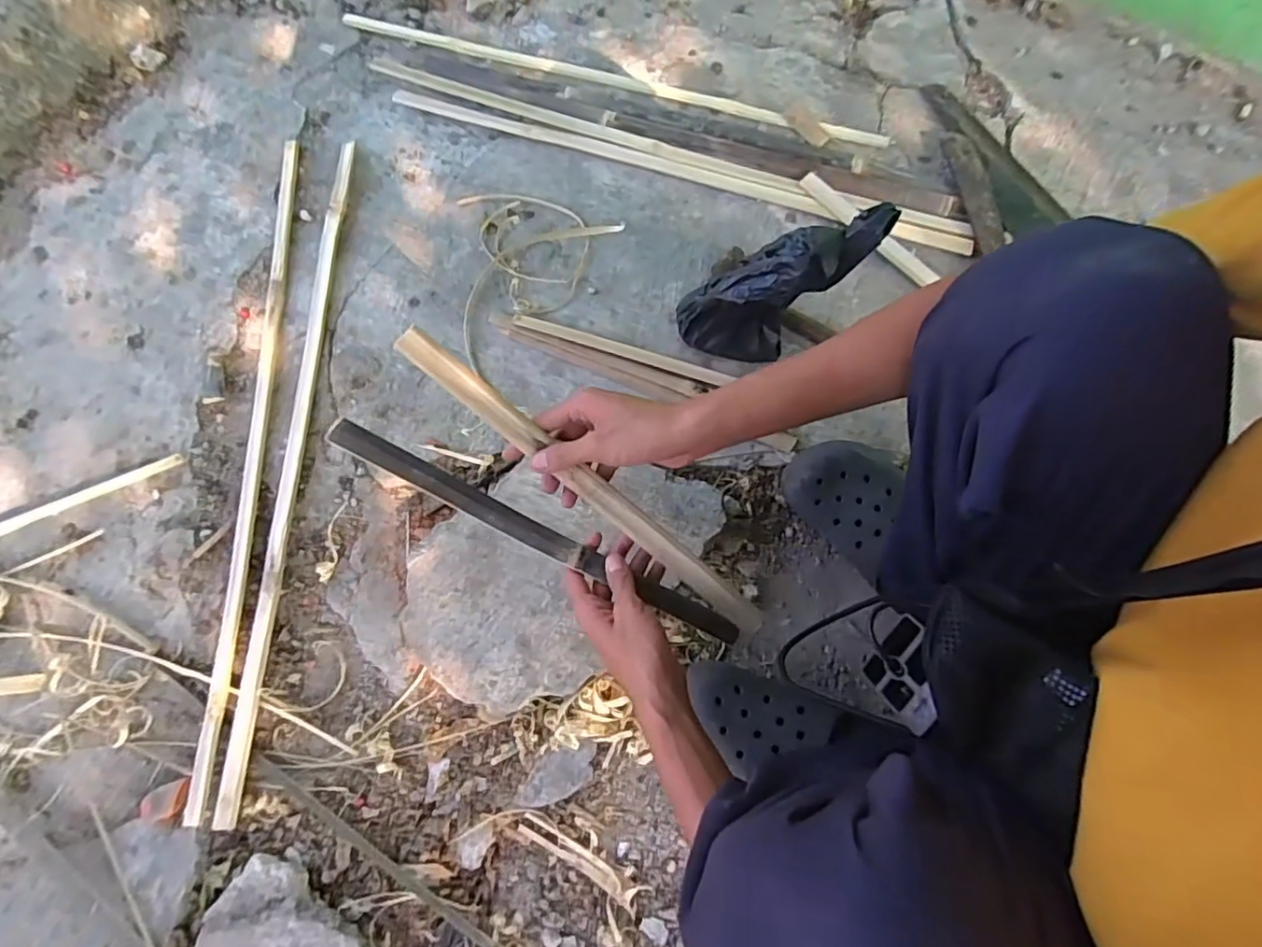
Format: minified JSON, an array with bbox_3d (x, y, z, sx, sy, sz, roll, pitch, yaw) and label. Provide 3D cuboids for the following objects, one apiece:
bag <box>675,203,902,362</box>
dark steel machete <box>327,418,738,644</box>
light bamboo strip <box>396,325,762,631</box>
[{"bbox_3d":[0.160,-0.208,0.677,0.127,0.240,0.076,10,71,-25],"label":"bag"},{"bbox_3d":[-0.079,0.061,0.548,0.408,0.017,0.026,29,74,-11],"label":"dark steel machete"},{"bbox_3d":[-0.032,0.016,0.538,0.408,0.011,0.025,40,76,-14],"label":"light bamboo strip"}]

